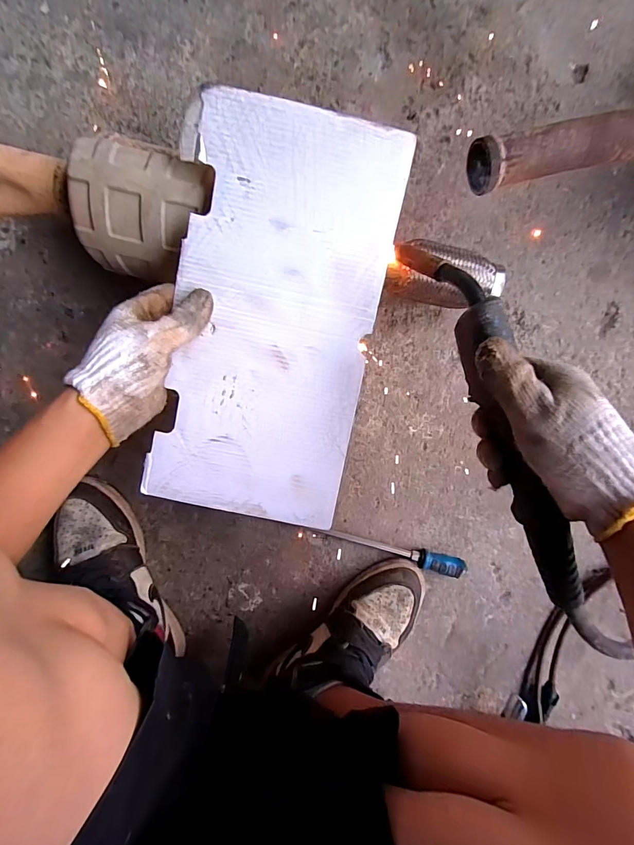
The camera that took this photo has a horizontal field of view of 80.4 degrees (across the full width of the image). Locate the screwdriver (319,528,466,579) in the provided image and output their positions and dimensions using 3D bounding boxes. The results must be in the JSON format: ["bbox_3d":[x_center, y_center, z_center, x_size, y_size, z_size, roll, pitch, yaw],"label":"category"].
[{"bbox_3d":[0.109,0.172,0.496,0.201,0.031,0.023,16,96,-4],"label":"screwdriver"}]

